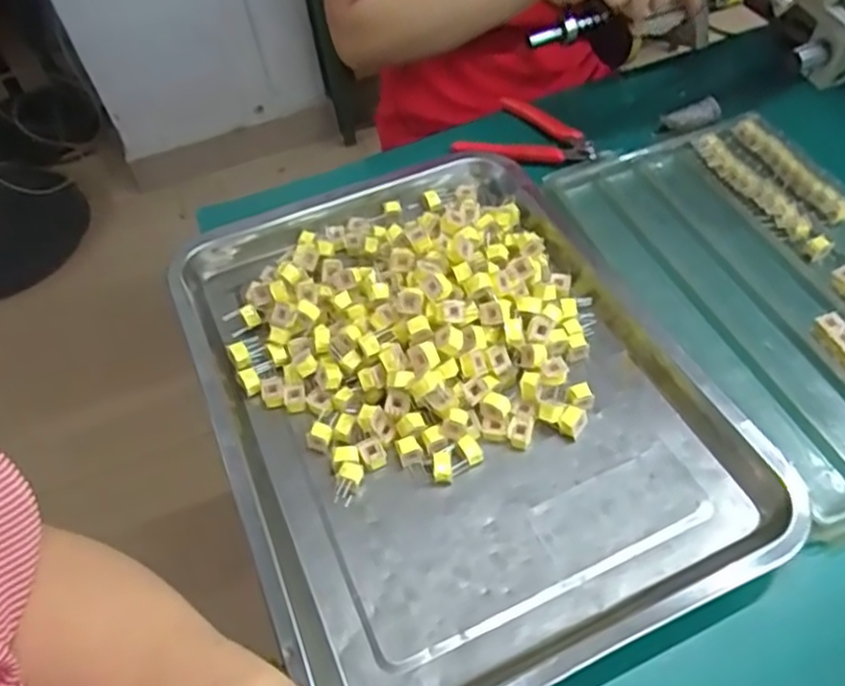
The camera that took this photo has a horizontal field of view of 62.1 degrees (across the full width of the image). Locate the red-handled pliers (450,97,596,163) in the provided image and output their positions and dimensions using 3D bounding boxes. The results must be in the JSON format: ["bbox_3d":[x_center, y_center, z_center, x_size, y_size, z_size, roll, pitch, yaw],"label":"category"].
[{"bbox_3d":[0.089,-0.189,0.612,0.116,0.016,0.077,3,53,8],"label":"red-handled pliers"}]

